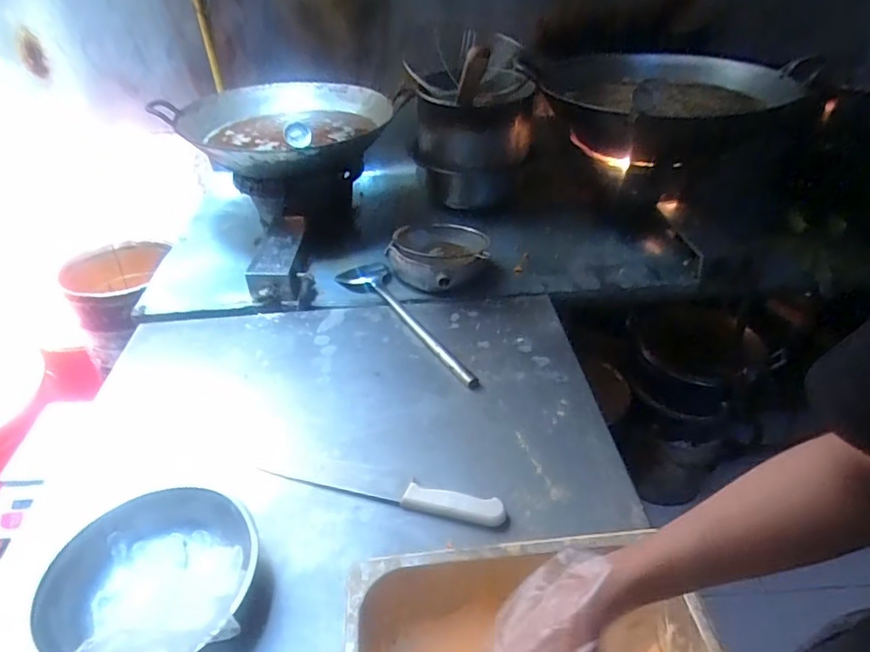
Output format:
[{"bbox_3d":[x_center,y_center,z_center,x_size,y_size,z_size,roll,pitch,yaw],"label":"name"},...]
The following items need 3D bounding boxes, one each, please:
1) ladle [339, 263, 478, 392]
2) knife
[{"bbox_3d":[-0.069,-0.014,1.001,0.098,0.040,0.443,-18,40,-20],"label":"ladle"},{"bbox_3d":[-0.068,0.211,0.708,0.316,0.017,0.035,9,38,14],"label":"knife"}]

